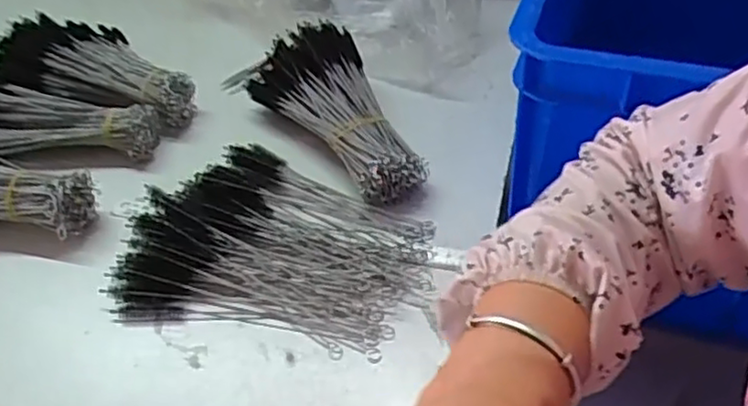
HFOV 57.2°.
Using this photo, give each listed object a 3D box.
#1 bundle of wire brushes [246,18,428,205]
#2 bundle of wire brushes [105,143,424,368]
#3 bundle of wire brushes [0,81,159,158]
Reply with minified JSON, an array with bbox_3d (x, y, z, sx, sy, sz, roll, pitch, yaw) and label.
[{"bbox_3d":[-0.039,-0.087,0.616,0.103,0.065,0.224,-20,45,-15],"label":"bundle of wire brushes"},{"bbox_3d":[-0.073,0.028,0.530,0.221,0.031,0.175,11,46,16],"label":"bundle of wire brushes"},{"bbox_3d":[-0.302,-0.075,0.633,0.202,0.059,0.073,5,44,10],"label":"bundle of wire brushes"}]

